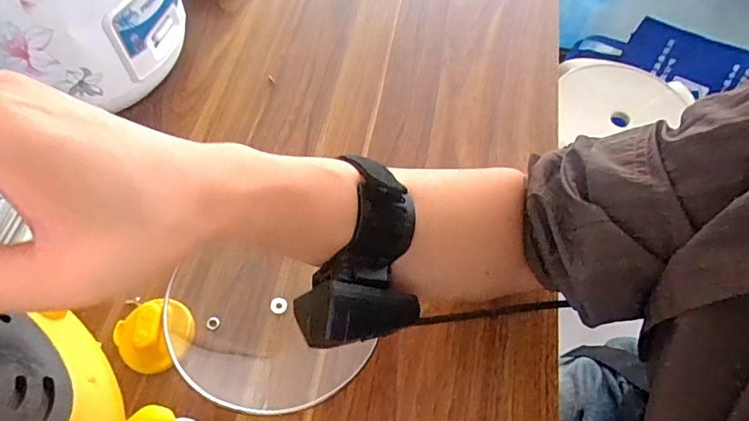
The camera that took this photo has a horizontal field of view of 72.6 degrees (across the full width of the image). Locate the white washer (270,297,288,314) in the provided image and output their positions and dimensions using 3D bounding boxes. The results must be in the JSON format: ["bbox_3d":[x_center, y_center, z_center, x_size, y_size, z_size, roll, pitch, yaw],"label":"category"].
[{"bbox_3d":[-0.074,0.073,0.396,0.013,0.004,0.013,0,60,-1],"label":"white washer"}]

